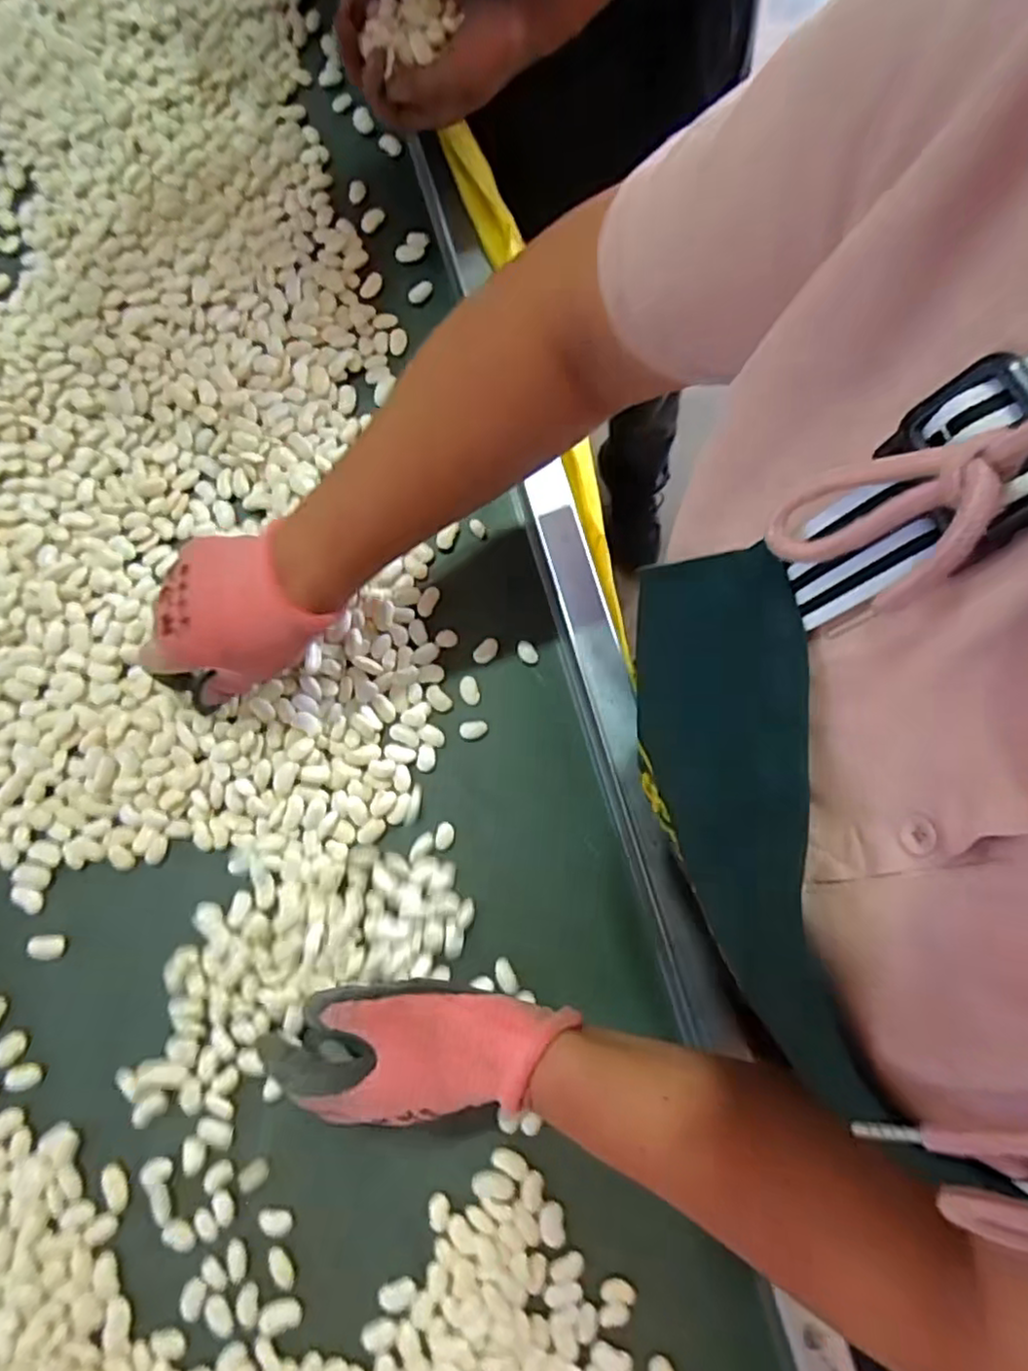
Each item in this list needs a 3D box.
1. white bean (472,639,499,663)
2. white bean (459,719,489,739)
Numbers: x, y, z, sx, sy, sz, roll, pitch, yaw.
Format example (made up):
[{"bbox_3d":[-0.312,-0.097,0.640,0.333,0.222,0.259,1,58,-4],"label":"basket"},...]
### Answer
[{"bbox_3d":[-0.020,-0.025,0.490,0.013,0.004,0.020,42,81,6],"label":"white bean"},{"bbox_3d":[-0.028,0.030,0.479,0.020,0.004,0.013,-12,80,-3],"label":"white bean"}]

